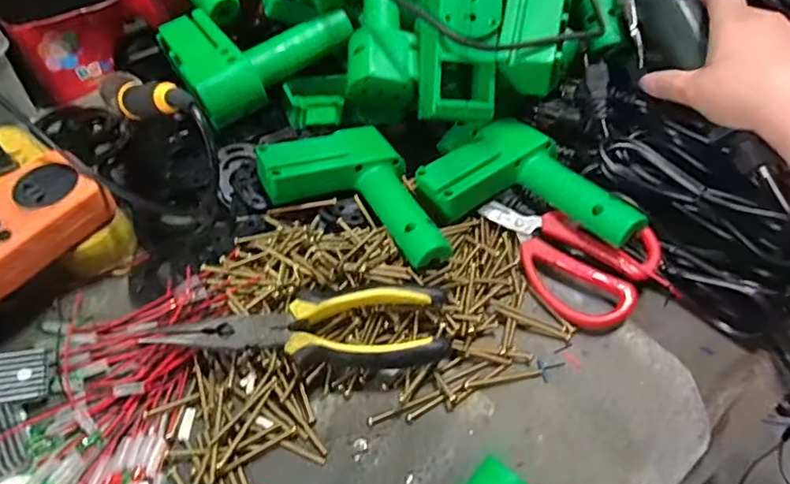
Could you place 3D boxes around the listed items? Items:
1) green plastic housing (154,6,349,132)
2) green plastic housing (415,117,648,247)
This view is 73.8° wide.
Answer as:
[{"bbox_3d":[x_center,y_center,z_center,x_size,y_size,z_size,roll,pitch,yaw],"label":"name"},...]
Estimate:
[{"bbox_3d":[-0.126,-0.175,0.478,0.150,0.046,0.120,-31,59,-21],"label":"green plastic housing"},{"bbox_3d":[0.106,-0.037,0.410,0.109,0.034,0.153,-37,62,-25],"label":"green plastic housing"}]

